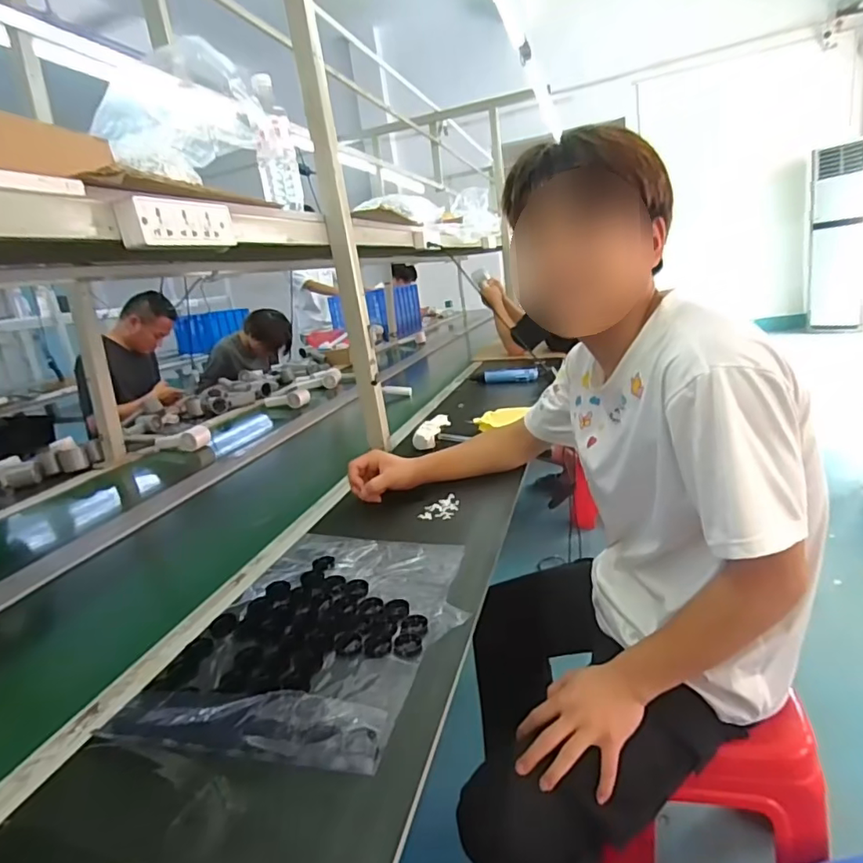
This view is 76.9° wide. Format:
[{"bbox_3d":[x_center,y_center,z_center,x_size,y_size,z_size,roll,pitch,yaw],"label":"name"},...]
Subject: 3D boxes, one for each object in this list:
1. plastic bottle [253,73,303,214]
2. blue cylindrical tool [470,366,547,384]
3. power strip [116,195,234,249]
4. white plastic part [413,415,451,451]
[{"bbox_3d":[-0.268,-0.492,0.933,0.066,0.202,0.058,-12,16,-12],"label":"plastic bottle"},{"bbox_3d":[0.242,-0.176,1.722,0.229,0.039,0.035,-4,16,15],"label":"blue cylindrical tool"},{"bbox_3d":[-0.297,-0.243,0.645,0.032,0.051,0.165,-4,17,17],"label":"power strip"},{"bbox_3d":[0.003,-0.004,1.188,0.044,0.039,0.124,4,38,36],"label":"white plastic part"}]

